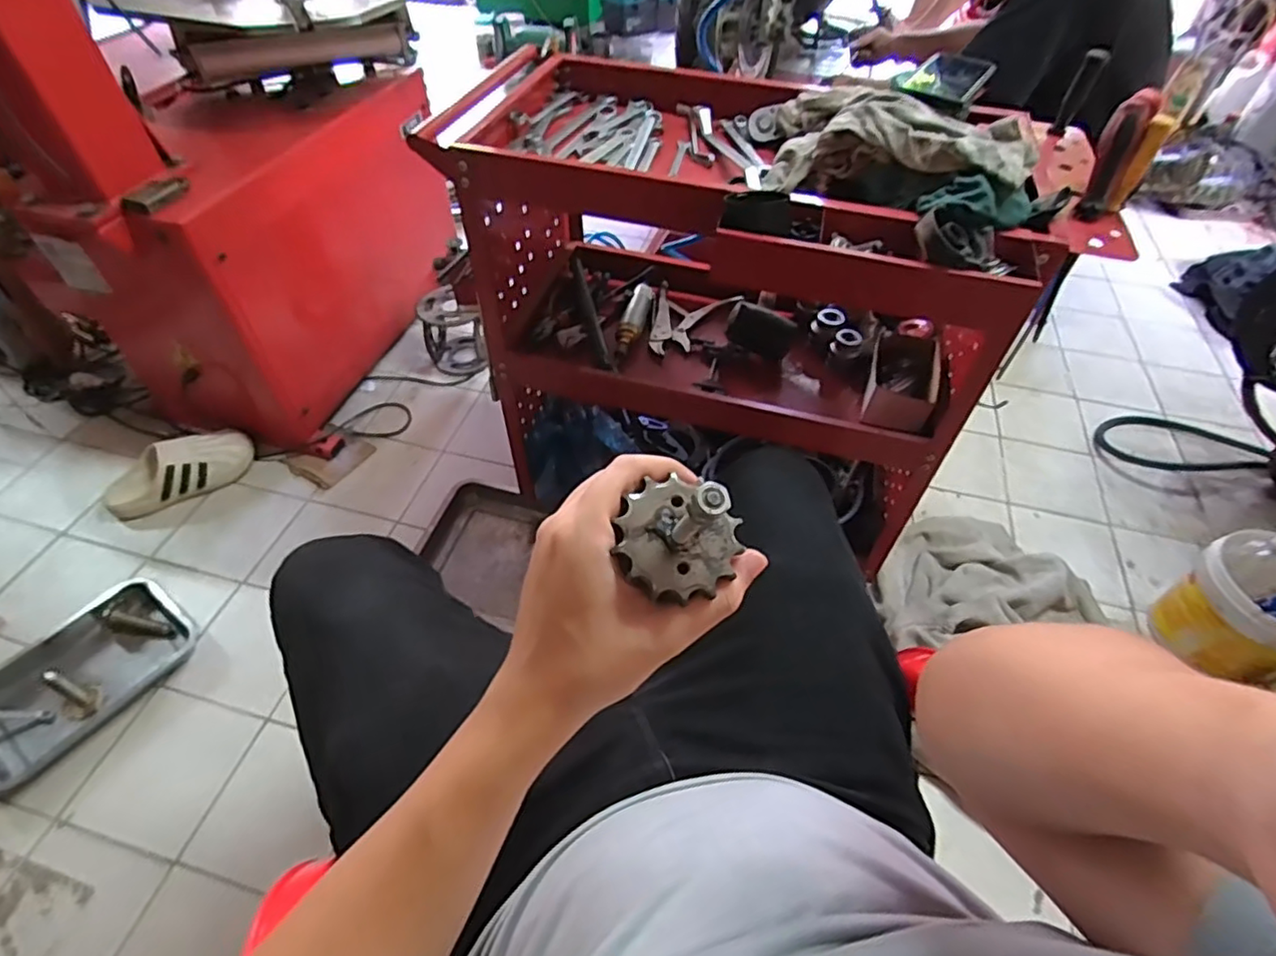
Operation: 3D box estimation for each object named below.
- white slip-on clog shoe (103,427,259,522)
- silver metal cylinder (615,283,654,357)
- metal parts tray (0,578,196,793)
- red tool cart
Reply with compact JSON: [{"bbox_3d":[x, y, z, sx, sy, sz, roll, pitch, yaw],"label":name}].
[{"bbox_3d":[-0.912,-0.014,1.221,0.264,0.099,0.095,-30,57,-24],"label":"white slip-on clog shoe"},{"bbox_3d":[-0.006,-0.266,1.025,0.040,0.031,0.158,10,50,6],"label":"silver metal cylinder"},{"bbox_3d":[-0.879,0.304,0.960,0.202,0.035,0.307,31,56,22],"label":"metal parts tray"},{"bbox_3d":[0.140,-0.237,0.931,0.741,0.627,0.383,19,52,13],"label":"red tool cart"}]

